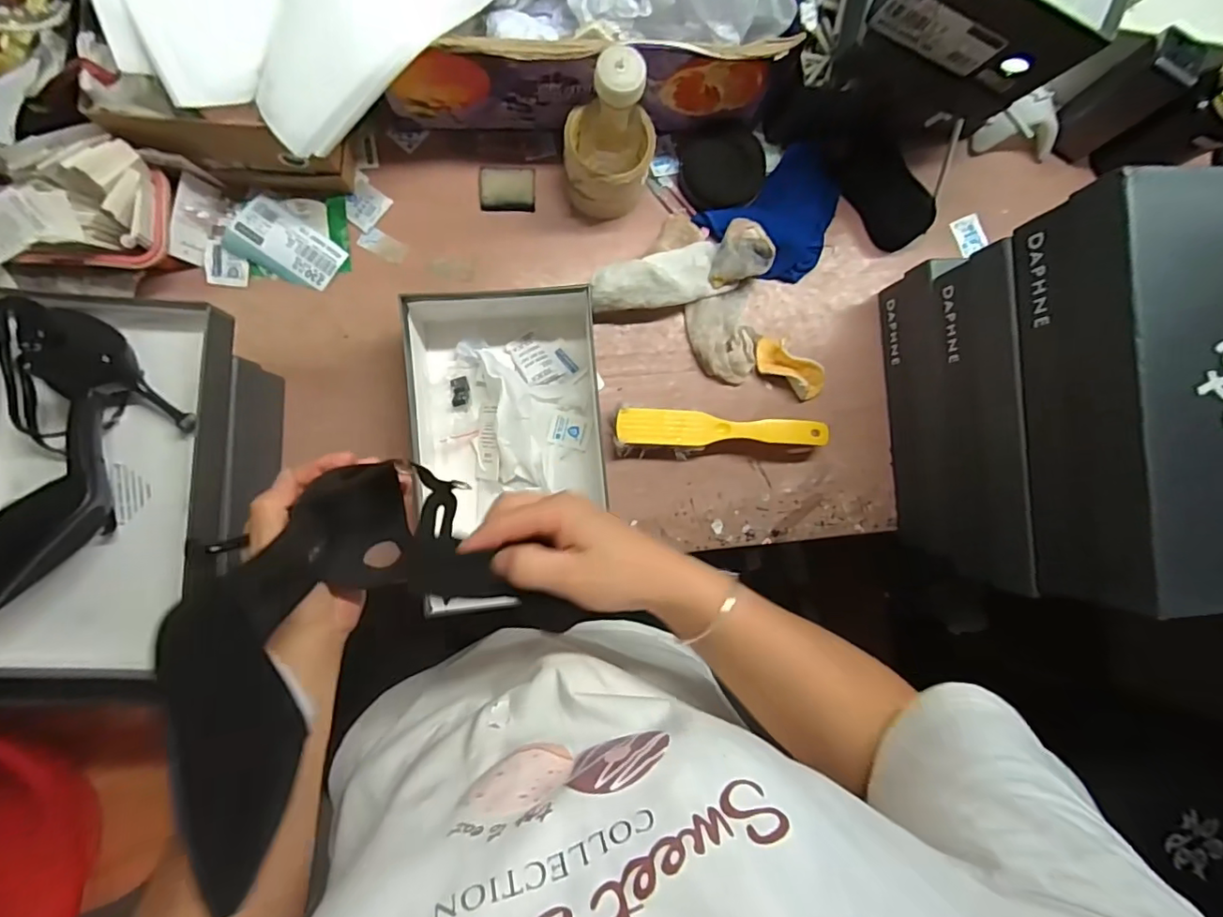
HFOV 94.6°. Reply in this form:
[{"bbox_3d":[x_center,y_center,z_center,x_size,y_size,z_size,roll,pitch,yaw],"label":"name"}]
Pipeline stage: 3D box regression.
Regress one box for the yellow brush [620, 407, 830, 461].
[{"bbox_3d":[0.114,-0.024,0.606,0.219,0.055,0.048,4,88,-6],"label":"yellow brush"}]

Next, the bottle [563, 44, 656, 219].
[{"bbox_3d":[0.001,-0.300,0.527,0.089,0.177,0.071,3,88,-6],"label":"bottle"}]

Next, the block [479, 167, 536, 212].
[{"bbox_3d":[-0.113,-0.293,0.613,0.059,0.013,0.046,-1,89,-6],"label":"block"}]

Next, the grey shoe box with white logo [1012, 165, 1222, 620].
[{"bbox_3d":[0.423,-0.043,0.422,0.174,0.098,0.303,-6,89,-6],"label":"grey shoe box with white logo"}]

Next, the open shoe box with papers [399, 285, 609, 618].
[{"bbox_3d":[-0.100,-0.012,0.567,0.186,0.083,0.295,-4,89,-6],"label":"open shoe box with papers"}]

